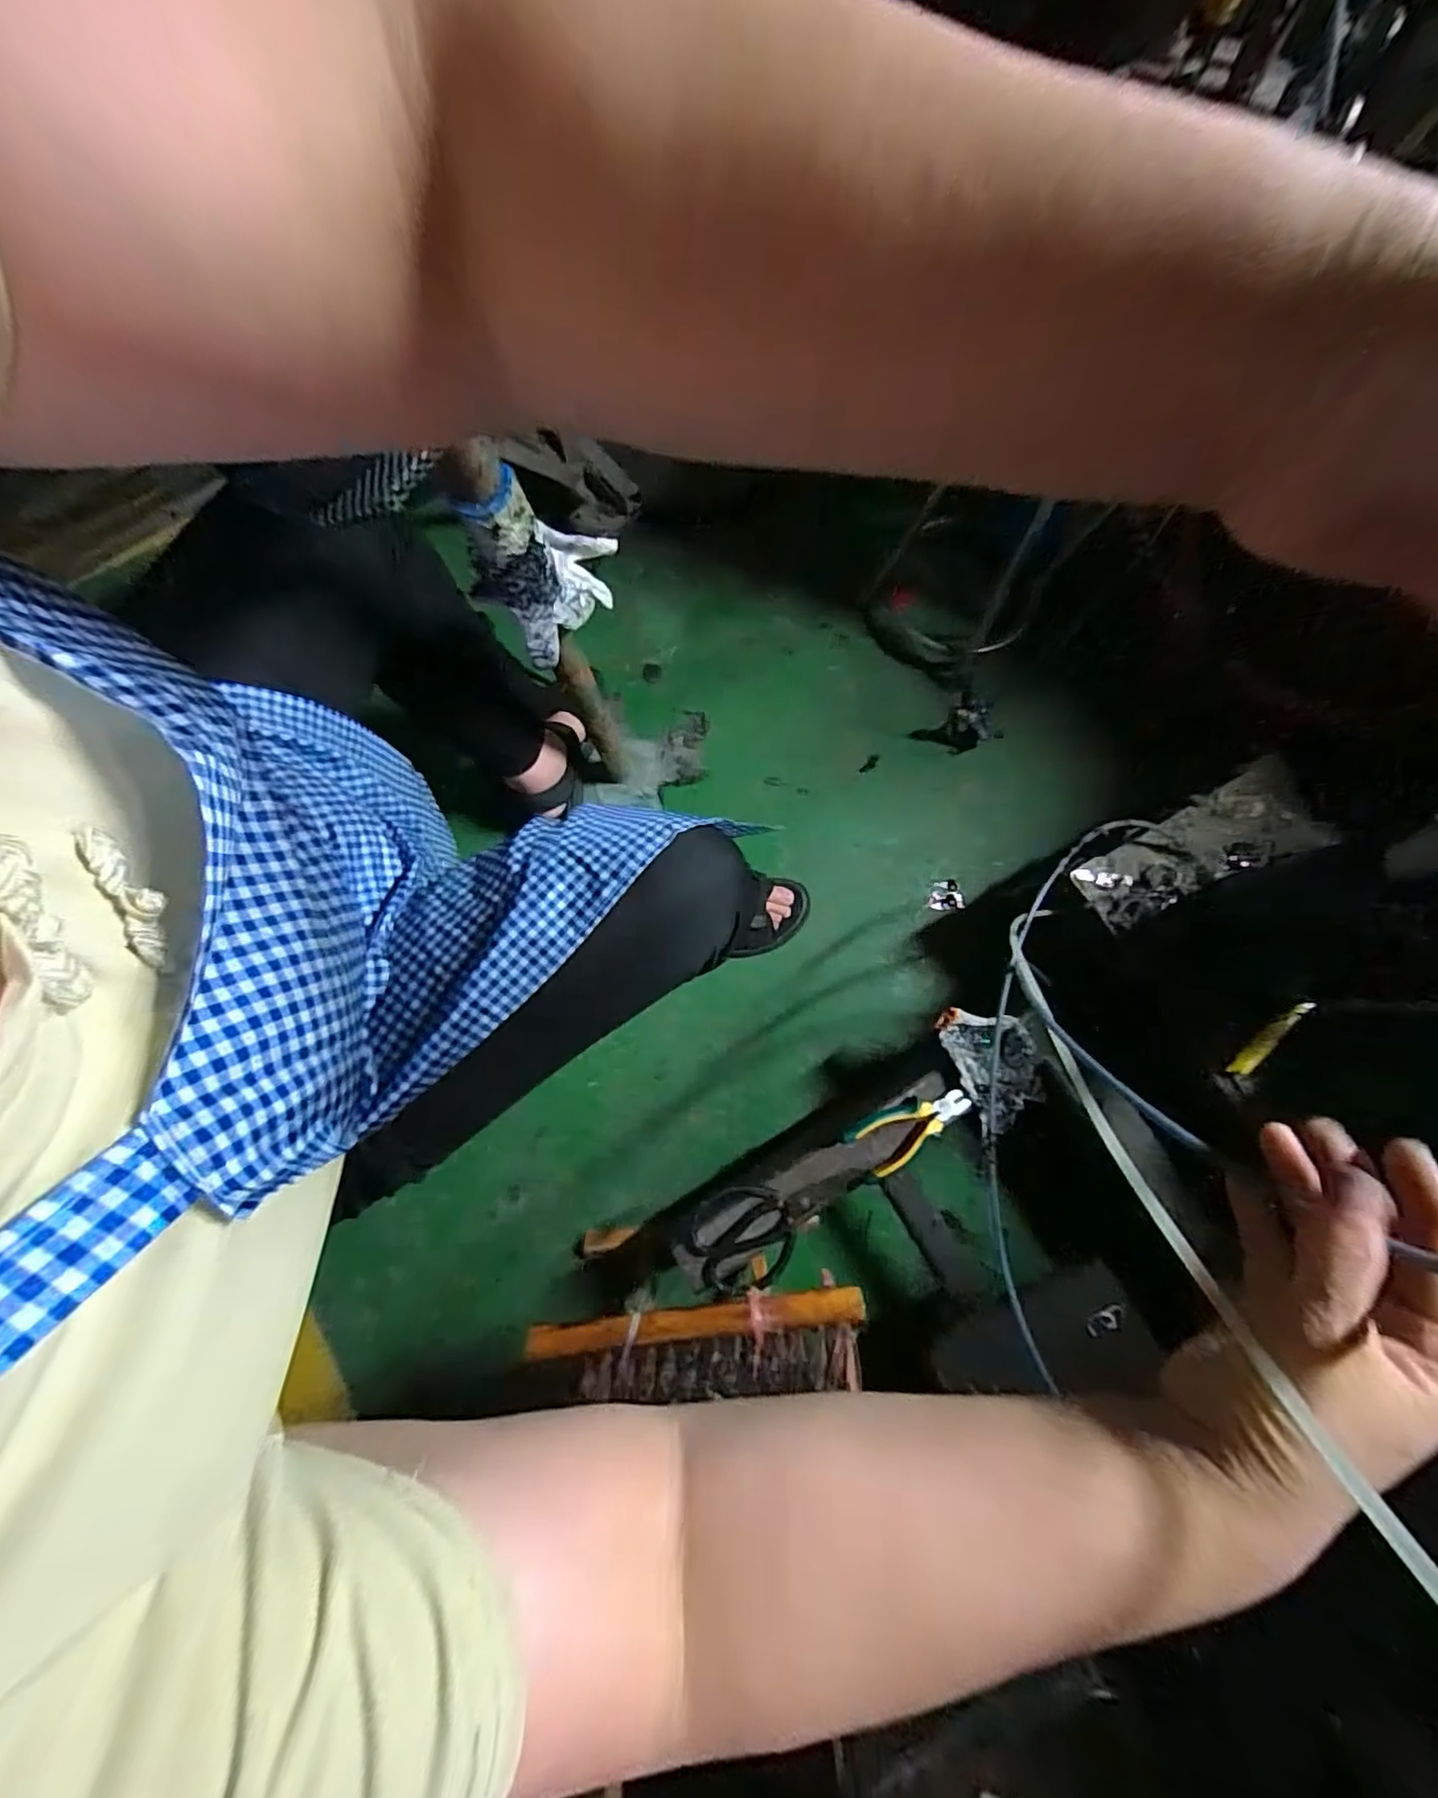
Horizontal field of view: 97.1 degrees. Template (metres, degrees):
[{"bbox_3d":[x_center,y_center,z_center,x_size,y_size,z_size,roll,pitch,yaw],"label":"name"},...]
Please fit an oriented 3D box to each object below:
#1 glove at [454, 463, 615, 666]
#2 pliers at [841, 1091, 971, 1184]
[{"bbox_3d":[-0.146,-0.295,0.555,0.141,0.174,0.055,-37,81,-7],"label":"glove"},{"bbox_3d":[0.212,0.252,0.712,0.144,0.017,0.066,-30,80,-6],"label":"pliers"}]

